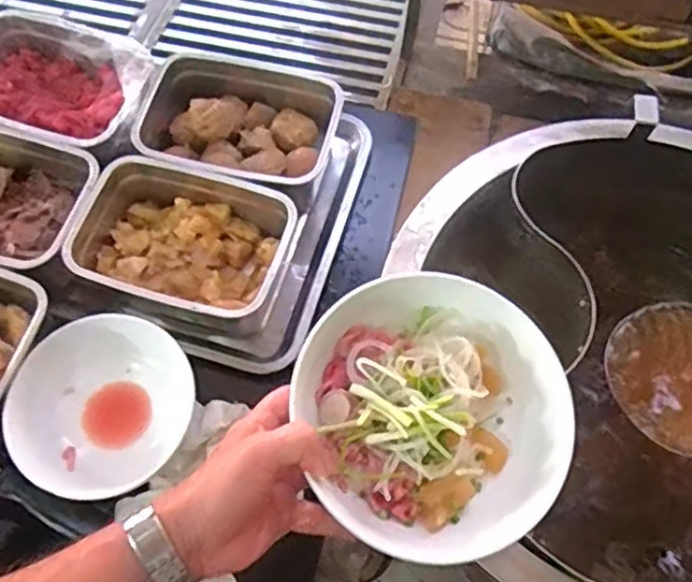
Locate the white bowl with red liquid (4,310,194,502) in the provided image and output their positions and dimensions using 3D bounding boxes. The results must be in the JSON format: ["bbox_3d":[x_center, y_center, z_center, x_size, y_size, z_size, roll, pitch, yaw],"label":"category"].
[{"bbox_3d":[-0.234,0.119,0.677,0.142,0.063,0.173,25,68,10],"label":"white bowl with red liquid"}]

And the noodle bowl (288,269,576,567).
[{"bbox_3d":[0.064,0.085,0.485,0.186,0.066,0.190,0,66,0],"label":"noodle bowl"}]

